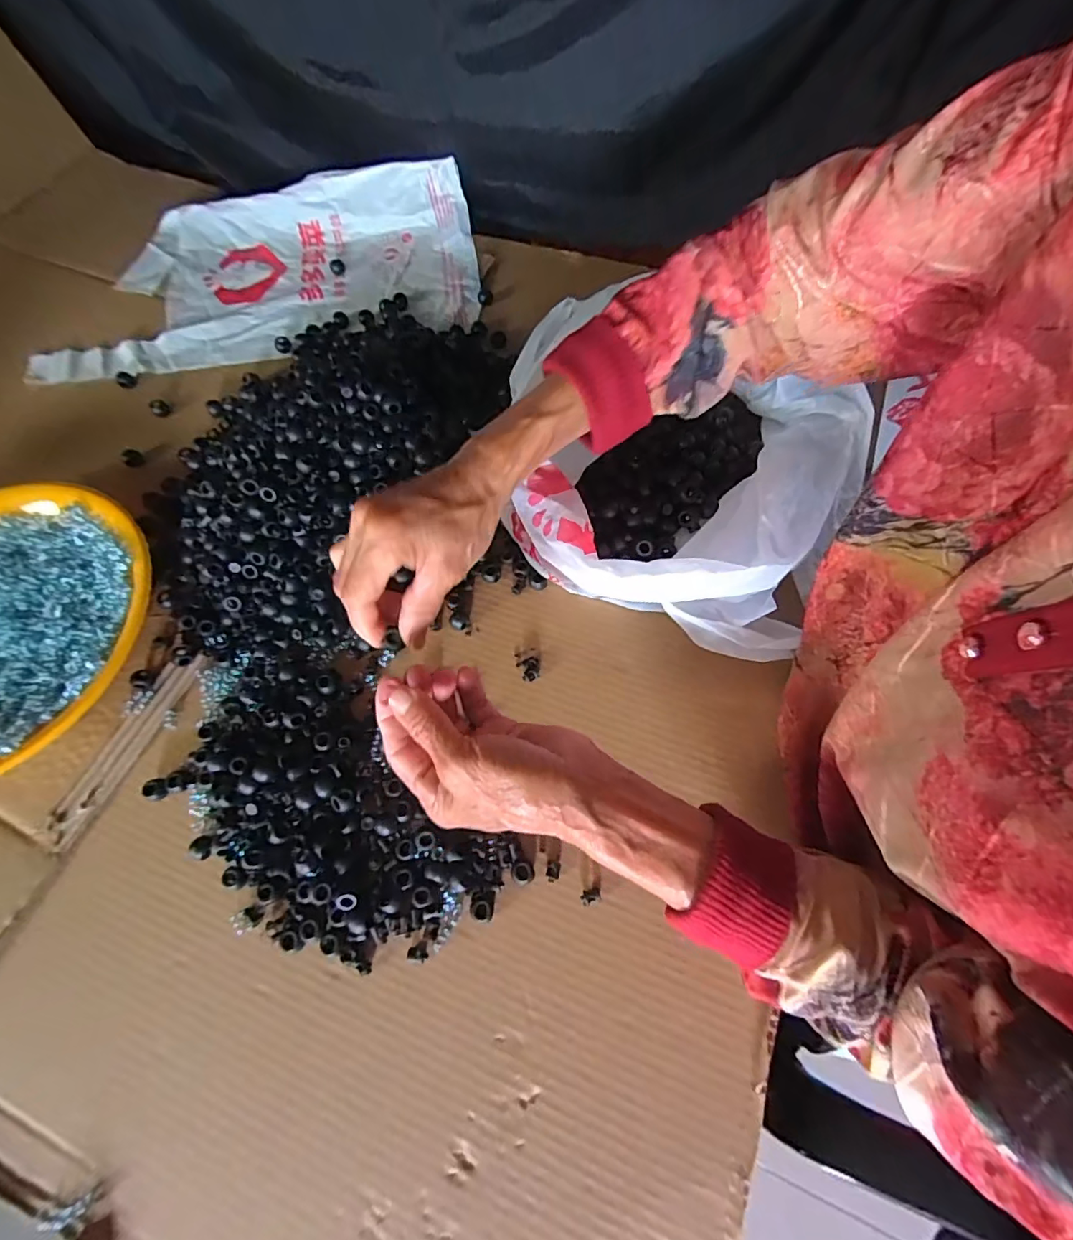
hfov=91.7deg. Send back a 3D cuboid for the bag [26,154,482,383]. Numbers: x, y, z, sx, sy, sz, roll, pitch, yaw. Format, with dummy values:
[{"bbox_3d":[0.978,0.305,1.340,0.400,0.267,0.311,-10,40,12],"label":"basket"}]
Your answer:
[{"bbox_3d":[-0.302,-0.386,0.562,0.466,0.048,0.238,-8,67,-1],"label":"bag"}]

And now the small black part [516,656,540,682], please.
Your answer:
[{"bbox_3d":[-0.005,0.037,0.391,0.016,0.006,0.018,-24,68,-7],"label":"small black part"}]

